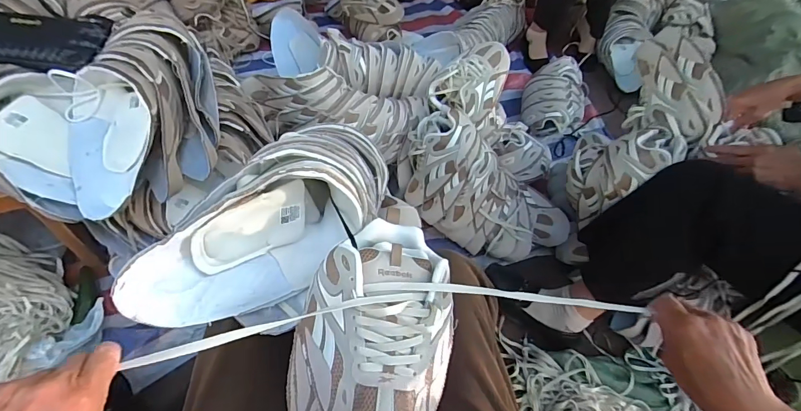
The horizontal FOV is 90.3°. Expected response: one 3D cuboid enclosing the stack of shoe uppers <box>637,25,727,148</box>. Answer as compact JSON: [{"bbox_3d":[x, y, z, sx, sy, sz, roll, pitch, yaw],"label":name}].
[{"bbox_3d":[0.573,-0.267,0.821,0.081,0.115,0.272,-3,70,-8],"label":"stack of shoe uppers"}]

